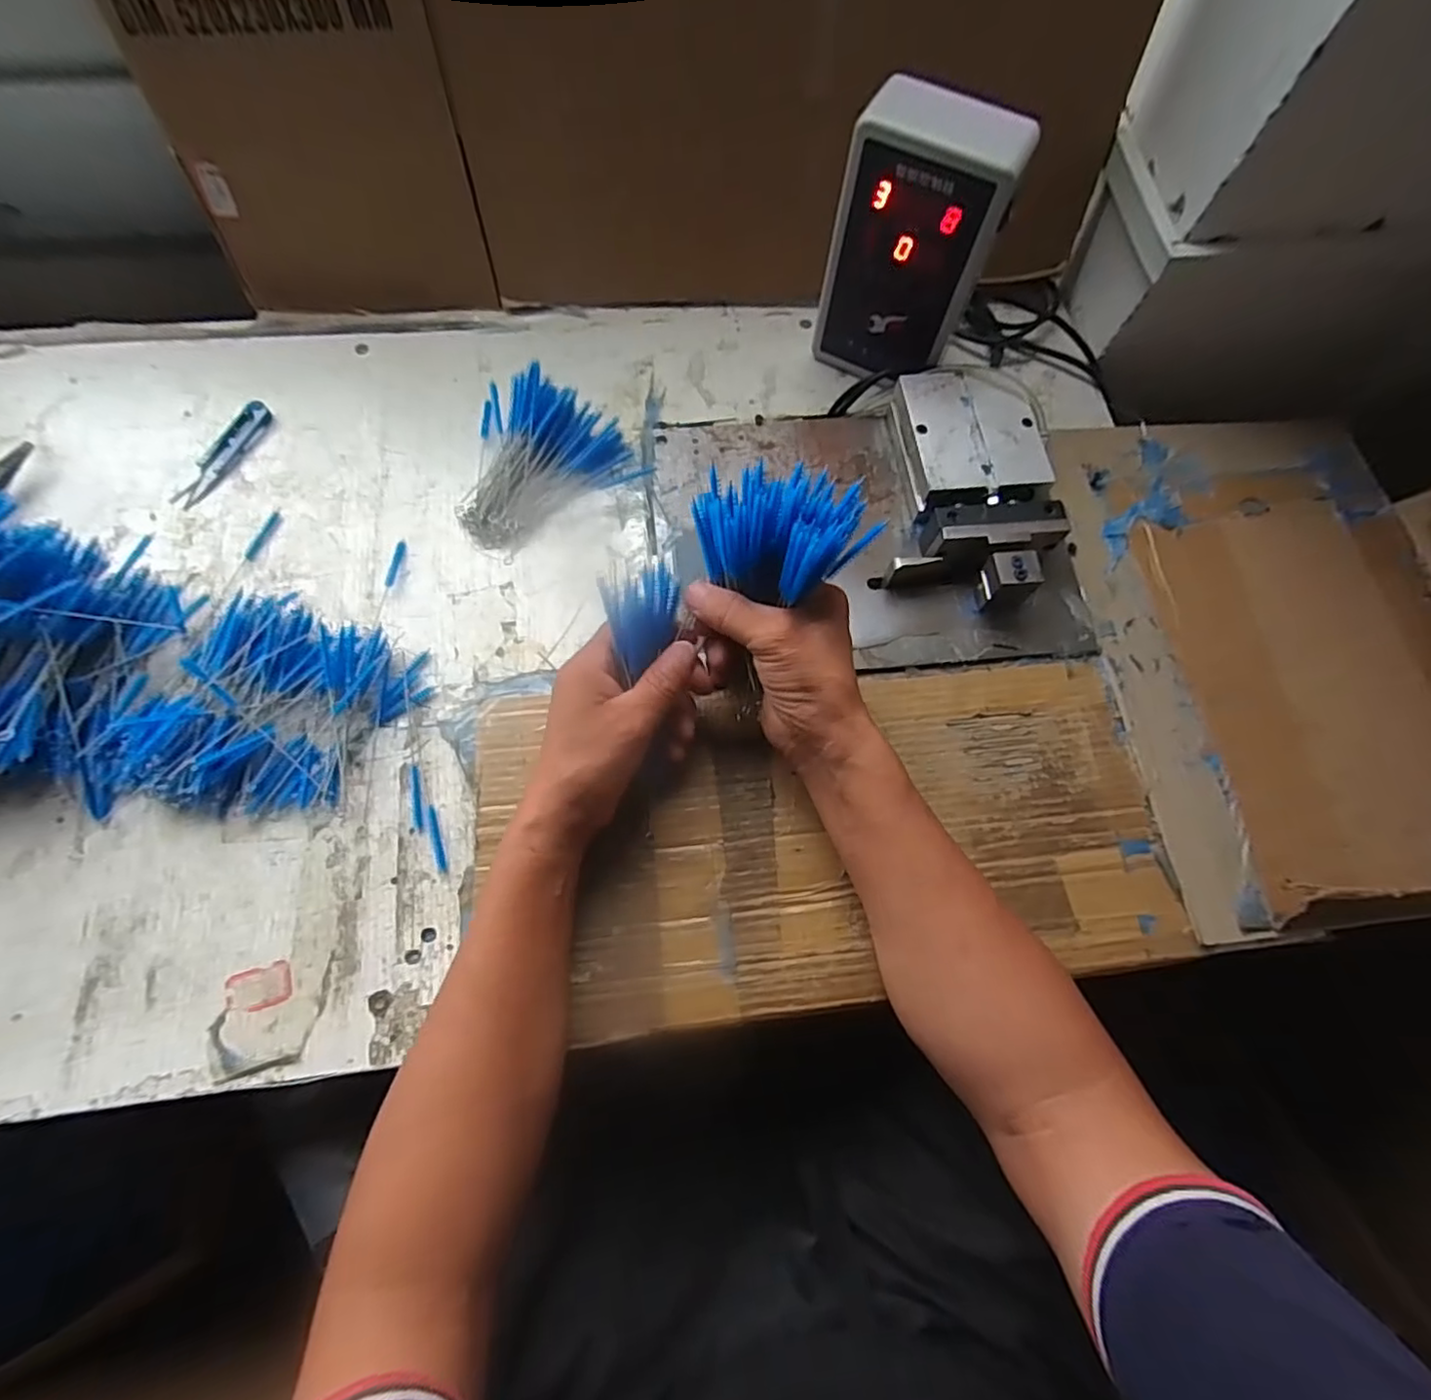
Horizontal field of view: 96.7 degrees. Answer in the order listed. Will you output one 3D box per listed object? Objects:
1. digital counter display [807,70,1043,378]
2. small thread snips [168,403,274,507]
[{"bbox_3d":[0.146,-0.330,0.476,0.108,0.187,0.054,32,72,10],"label":"digital counter display"},{"bbox_3d":[-0.390,-0.195,0.502,0.027,0.007,0.104,25,71,7],"label":"small thread snips"}]

